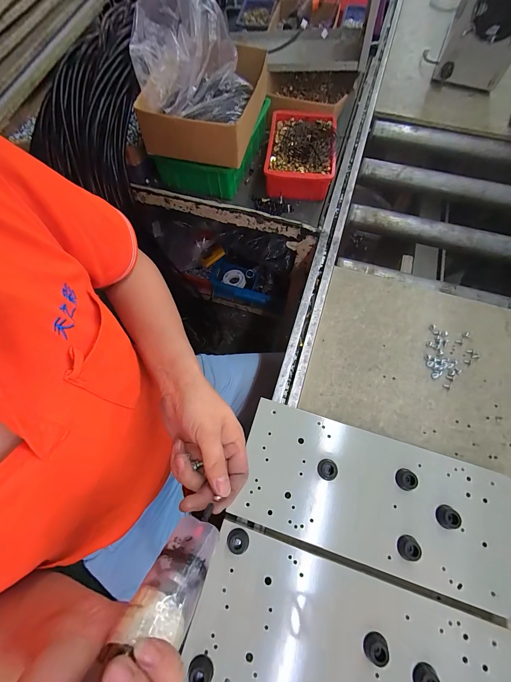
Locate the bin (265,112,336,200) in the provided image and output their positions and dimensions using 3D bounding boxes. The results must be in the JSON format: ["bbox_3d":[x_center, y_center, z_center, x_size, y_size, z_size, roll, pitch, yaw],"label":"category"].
[{"bbox_3d":[0.092,-0.381,0.578,0.135,0.064,0.205,7,68,4],"label":"bin"}]

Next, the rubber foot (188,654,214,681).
[{"bbox_3d":[-0.056,0.339,0.282,0.024,0.012,0.022,-1,68,1],"label":"rubber foot"}]

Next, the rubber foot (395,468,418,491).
[{"bbox_3d":[0.190,0.174,0.347,0.021,0.014,0.024,17,69,8],"label":"rubber foot"}]

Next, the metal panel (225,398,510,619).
[{"bbox_3d":[0.150,0.194,0.348,0.336,0.018,0.145,17,67,5],"label":"metal panel"}]

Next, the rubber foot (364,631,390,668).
[{"bbox_3d":[0.126,0.320,0.288,0.025,0.013,0.022,-34,71,-11],"label":"rubber foot"}]

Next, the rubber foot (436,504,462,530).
[{"bbox_3d":[0.231,0.211,0.332,0.019,0.016,0.024,13,69,7],"label":"rubber foot"}]

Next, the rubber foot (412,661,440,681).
[{"bbox_3d":[0.173,0.342,0.278,0.025,0.014,0.021,-38,72,-13],"label":"rubber foot"}]

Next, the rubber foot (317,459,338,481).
[{"bbox_3d":[0.092,0.165,0.355,0.023,0.014,0.025,-1,68,1],"label":"rubber foot"}]

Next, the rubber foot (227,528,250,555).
[{"bbox_3d":[-0.021,0.237,0.329,0.026,0.008,0.024,-1,68,1],"label":"rubber foot"}]

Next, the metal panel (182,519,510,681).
[{"bbox_3d":[0.102,0.334,0.296,0.338,0.027,0.147,16,69,8],"label":"metal panel"}]

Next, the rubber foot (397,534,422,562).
[{"bbox_3d":[0.178,0.240,0.321,0.021,0.013,0.023,-1,68,1],"label":"rubber foot"}]

